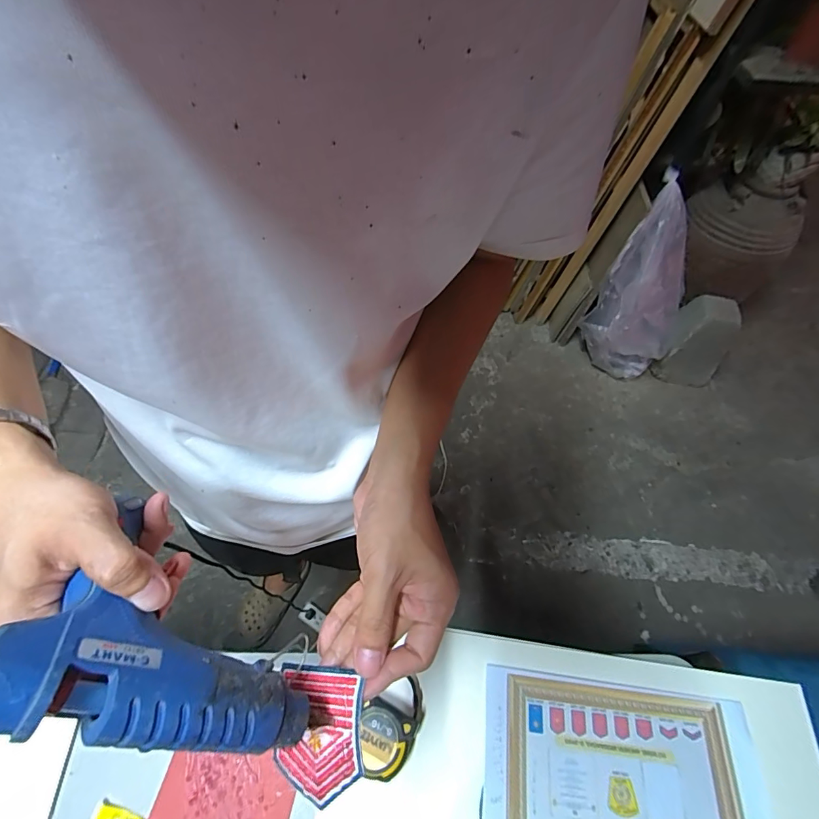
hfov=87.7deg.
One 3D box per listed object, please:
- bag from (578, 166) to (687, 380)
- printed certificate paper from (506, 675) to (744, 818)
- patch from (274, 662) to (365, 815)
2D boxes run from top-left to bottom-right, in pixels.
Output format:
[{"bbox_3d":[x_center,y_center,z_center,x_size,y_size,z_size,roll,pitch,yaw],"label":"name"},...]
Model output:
[{"bbox_3d":[0.787,-0.348,1.430,0.306,0.571,0.318,28,61,14],"label":"bag"},{"bbox_3d":[0.226,0.416,0.449,0.244,0.005,0.202,8,60,2],"label":"printed certificate paper"},{"bbox_3d":[-0.054,0.193,0.254,0.059,0.006,0.069,-8,72,26],"label":"patch"}]

